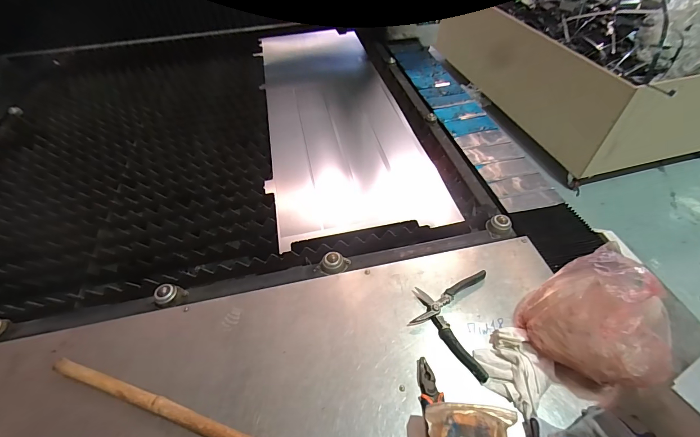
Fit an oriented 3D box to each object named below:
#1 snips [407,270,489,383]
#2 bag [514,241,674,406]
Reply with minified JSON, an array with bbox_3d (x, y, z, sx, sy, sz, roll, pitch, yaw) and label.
[{"bbox_3d":[0.199,0.196,0.665,0.144,0.021,0.218,9,53,7],"label":"snips"},{"bbox_3d":[0.412,0.168,0.545,0.192,0.227,0.151,30,58,23],"label":"bag"}]

